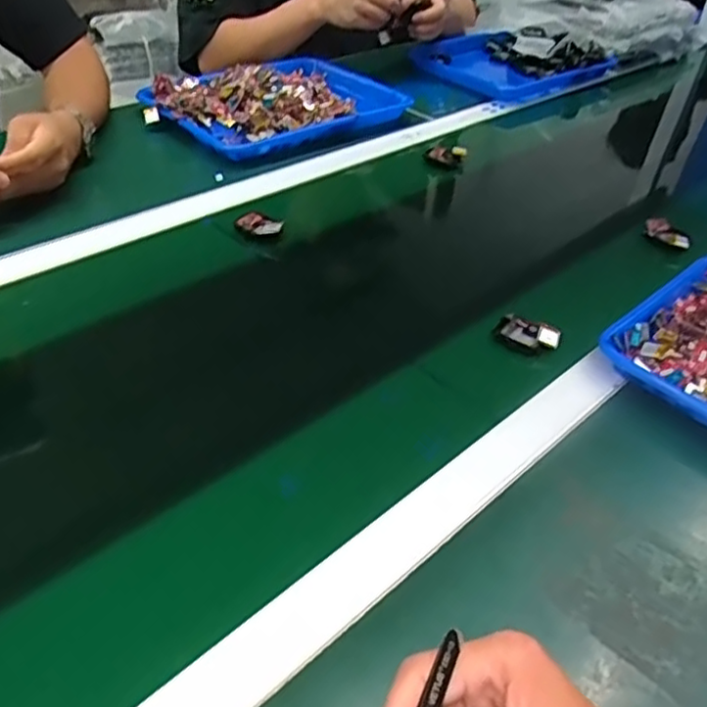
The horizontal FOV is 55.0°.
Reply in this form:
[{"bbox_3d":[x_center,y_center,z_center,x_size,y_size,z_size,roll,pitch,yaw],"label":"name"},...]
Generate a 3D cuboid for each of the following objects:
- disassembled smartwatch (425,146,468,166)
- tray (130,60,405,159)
[{"bbox_3d":[0.124,-0.267,0.910,0.054,0.026,0.019,9,40,5],"label":"disassembled smartwatch"},{"bbox_3d":[-0.105,-0.362,0.969,0.340,0.049,0.227,-26,49,-32],"label":"tray"}]

